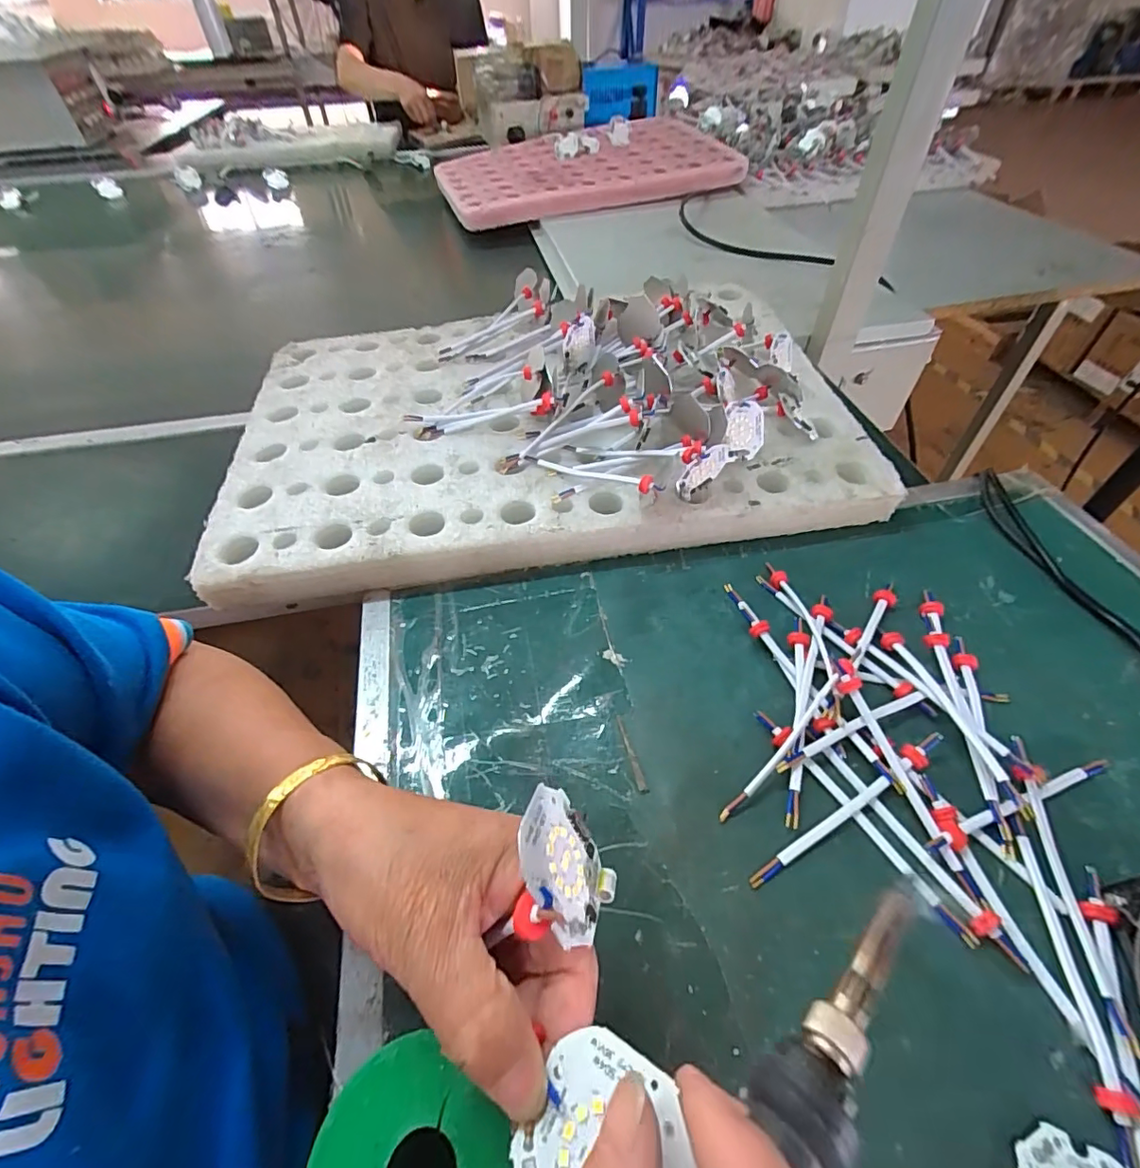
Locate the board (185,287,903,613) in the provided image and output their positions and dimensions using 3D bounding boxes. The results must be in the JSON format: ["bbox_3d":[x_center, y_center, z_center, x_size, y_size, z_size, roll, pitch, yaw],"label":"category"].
[{"bbox_3d":[-0.030,-0.161,0.508,0.553,0.042,0.352,-8,52,-4],"label":"board"}]

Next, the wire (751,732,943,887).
[{"bbox_3d":[0.136,0.132,0.282,0.098,0.005,0.006,-24,53,-19],"label":"wire"}]

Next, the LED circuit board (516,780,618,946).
[{"bbox_3d":[0.000,0.100,0.182,0.004,0.053,0.043,-28,12,18],"label":"LED circuit board"}]

